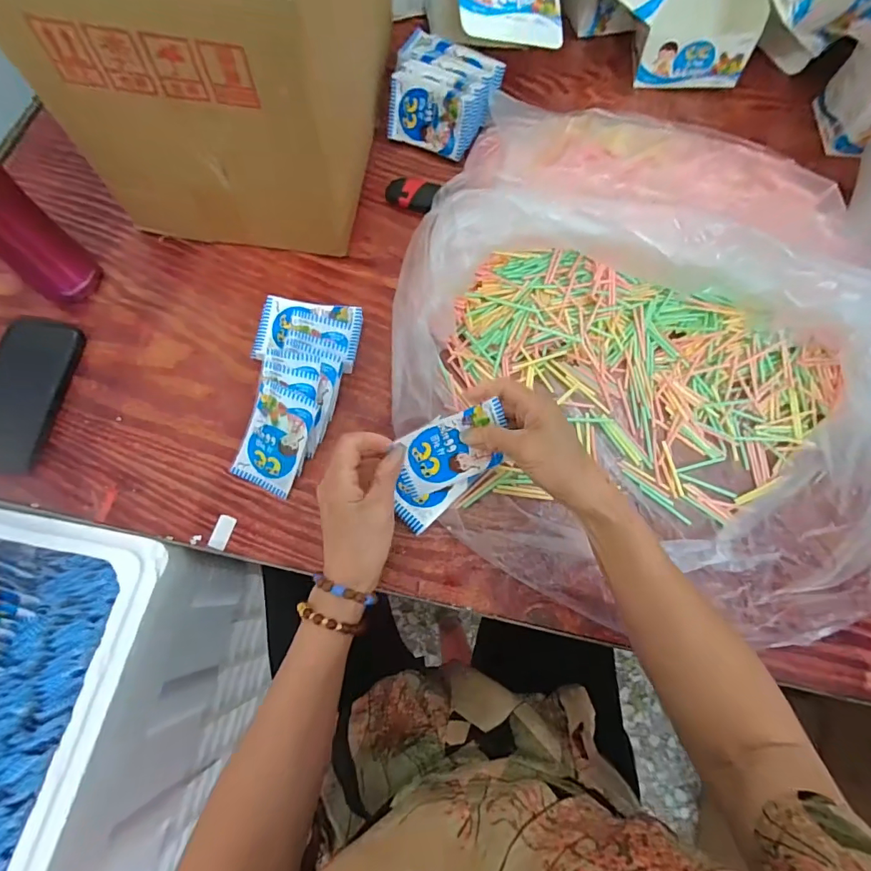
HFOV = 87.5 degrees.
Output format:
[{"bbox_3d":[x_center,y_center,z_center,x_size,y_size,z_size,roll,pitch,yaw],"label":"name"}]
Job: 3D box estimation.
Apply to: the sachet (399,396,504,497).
[{"bbox_3d":[0.016,0.013,0.407,0.102,0.005,0.061,-25,114,5],"label":"sachet"}]

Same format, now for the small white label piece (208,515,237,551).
[{"bbox_3d":[-0.212,0.096,0.452,0.018,0.004,0.033,18,72,4],"label":"small white label piece"}]

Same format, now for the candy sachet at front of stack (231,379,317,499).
[{"bbox_3d":[-0.163,0.005,0.458,0.066,0.010,0.104,22,101,8],"label":"candy sachet at front of stack"}]

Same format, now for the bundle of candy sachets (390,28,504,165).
[{"bbox_3d":[0.006,-0.450,0.596,0.140,0.062,0.137,20,74,5],"label":"bundle of candy sachets"}]

